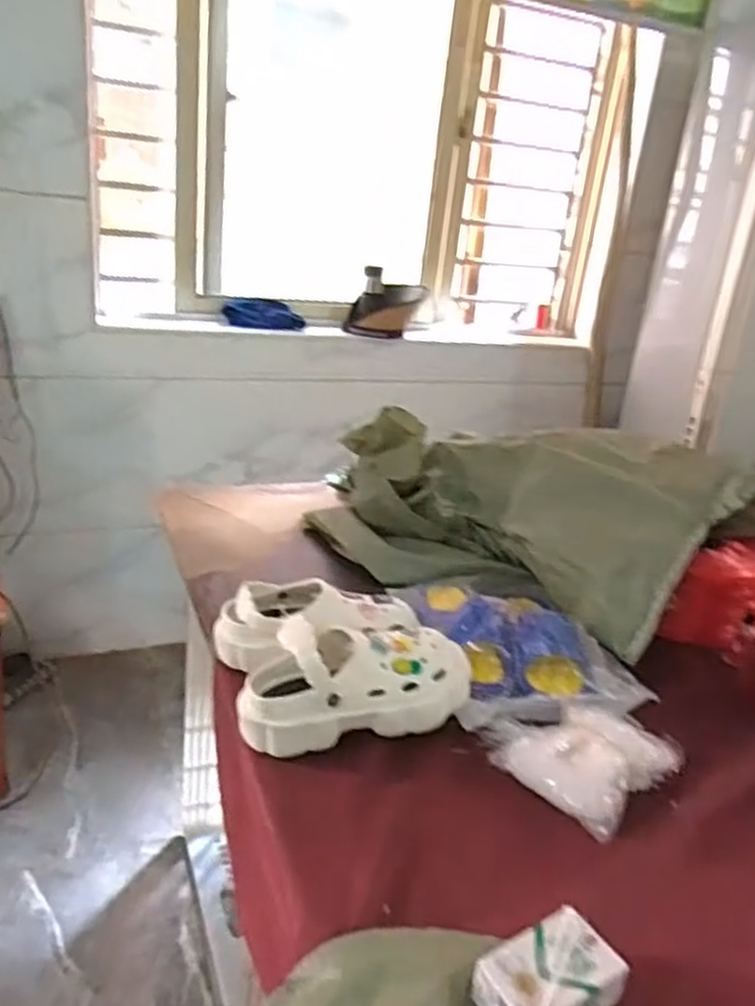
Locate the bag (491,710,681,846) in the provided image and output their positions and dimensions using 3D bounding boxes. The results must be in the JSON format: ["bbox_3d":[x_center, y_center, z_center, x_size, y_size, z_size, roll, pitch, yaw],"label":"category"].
[{"bbox_3d":[0.228,0.275,0.839,0.179,0.046,0.165,-15,31,-42],"label":"bag"}]

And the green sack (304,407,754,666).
[{"bbox_3d":[0.229,0.011,1.207,0.703,0.243,0.314,19,26,27],"label":"green sack"}]

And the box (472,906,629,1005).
[{"bbox_3d":[0.138,0.383,0.597,0.111,0.032,0.069,-8,27,-31],"label":"box"}]

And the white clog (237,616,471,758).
[{"bbox_3d":[-0.020,0.206,0.861,0.273,0.104,0.100,-2,24,-20],"label":"white clog"}]

